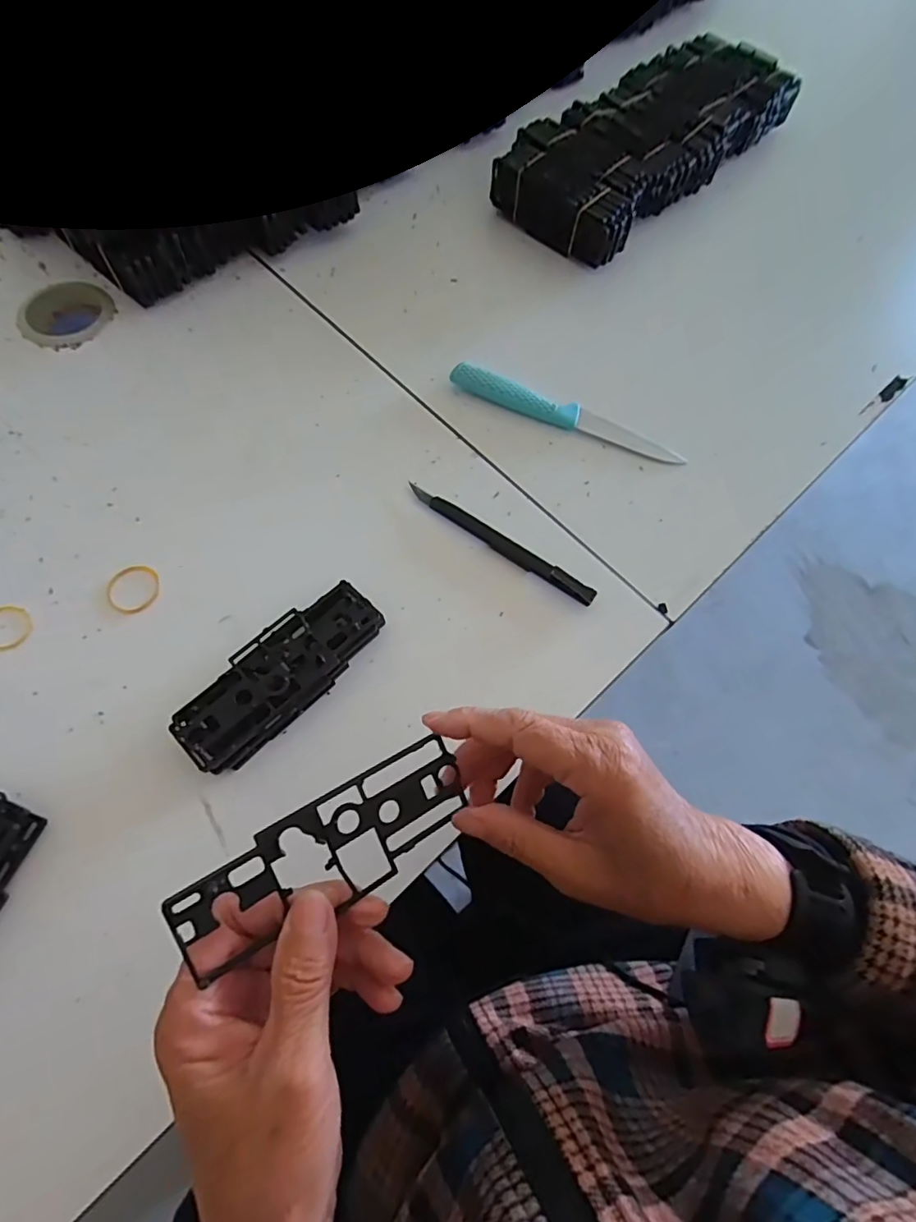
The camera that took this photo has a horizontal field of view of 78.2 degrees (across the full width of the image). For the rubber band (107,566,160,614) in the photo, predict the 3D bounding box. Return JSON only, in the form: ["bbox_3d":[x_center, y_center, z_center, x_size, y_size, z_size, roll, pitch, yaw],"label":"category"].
[{"bbox_3d":[-0.203,-0.014,0.353,0.031,0.004,0.034,-5,66,-5],"label":"rubber band"}]

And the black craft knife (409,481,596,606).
[{"bbox_3d":[0.027,-0.047,0.376,0.144,0.012,0.014,33,68,12],"label":"black craft knife"}]

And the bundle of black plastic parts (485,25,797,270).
[{"bbox_3d":[0.189,-0.456,0.546,0.145,0.049,0.345,41,70,15],"label":"bundle of black plastic parts"}]

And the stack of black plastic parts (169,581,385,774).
[{"bbox_3d":[-0.100,0.035,0.325,0.125,0.025,0.048,-41,73,-18],"label":"stack of black plastic parts"}]

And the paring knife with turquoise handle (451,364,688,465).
[{"bbox_3d":[0.081,-0.150,0.422,0.177,0.016,0.023,21,66,7],"label":"paring knife with turquoise handle"}]

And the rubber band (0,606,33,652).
[{"bbox_3d":[-0.272,0.010,0.338,0.030,0.004,0.031,1,66,-2],"label":"rubber band"}]

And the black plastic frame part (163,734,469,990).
[{"bbox_3d":[-0.048,0.096,0.226,0.118,0.005,0.043,-26,97,-27],"label":"black plastic frame part"}]

